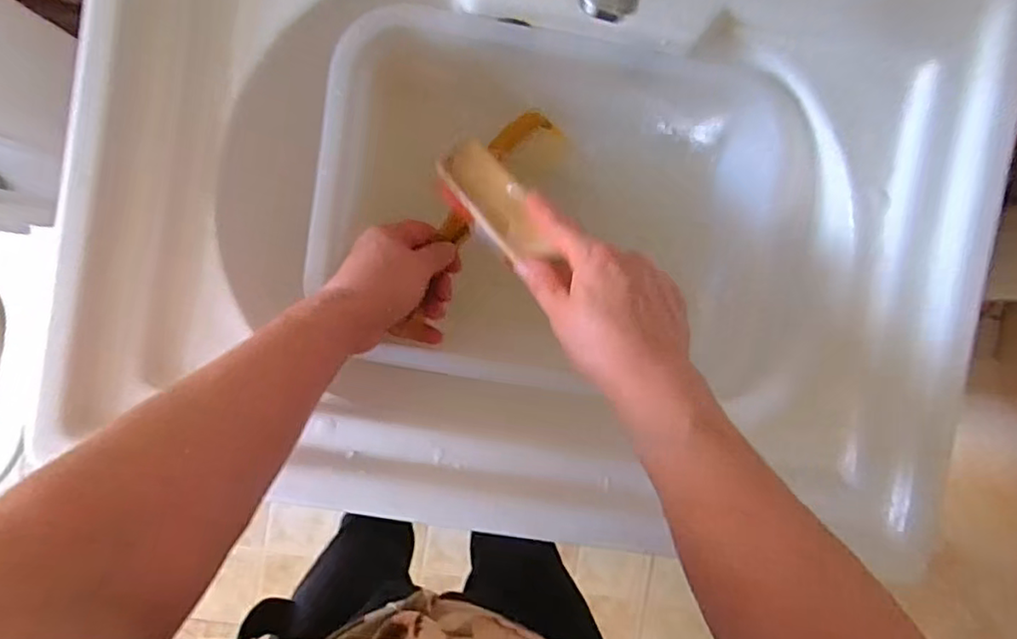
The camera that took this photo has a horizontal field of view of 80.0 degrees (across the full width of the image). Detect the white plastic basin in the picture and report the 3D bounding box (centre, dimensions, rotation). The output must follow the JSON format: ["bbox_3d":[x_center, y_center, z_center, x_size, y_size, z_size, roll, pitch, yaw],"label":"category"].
[{"bbox_3d":[0.053,-0.075,0.458,0.368,0.082,0.249,5,92,-5],"label":"white plastic basin"}]

